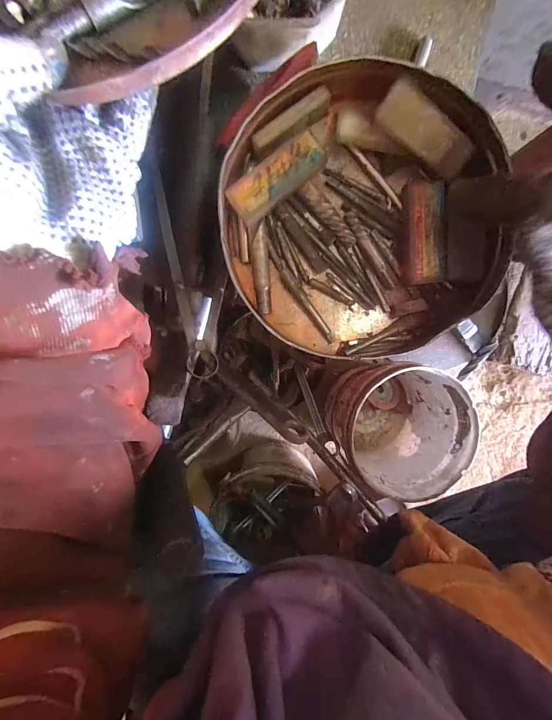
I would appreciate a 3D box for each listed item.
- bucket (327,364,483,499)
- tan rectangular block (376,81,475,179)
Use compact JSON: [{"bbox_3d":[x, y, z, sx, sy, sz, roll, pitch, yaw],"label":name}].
[{"bbox_3d":[0.194,0.107,0.578,0.209,0.185,0.192,0,94,-1],"label":"bucket"},{"bbox_3d":[0.106,-0.161,0.235,0.073,0.012,0.026,31,124,-16],"label":"tan rectangular block"}]

